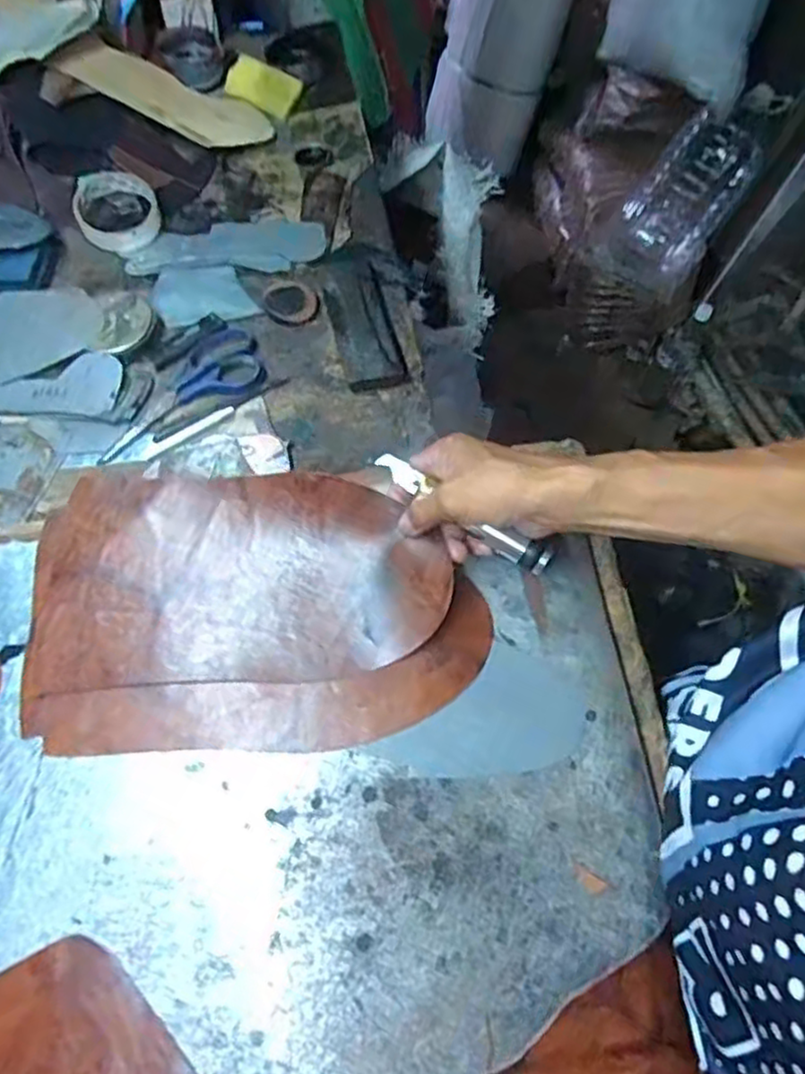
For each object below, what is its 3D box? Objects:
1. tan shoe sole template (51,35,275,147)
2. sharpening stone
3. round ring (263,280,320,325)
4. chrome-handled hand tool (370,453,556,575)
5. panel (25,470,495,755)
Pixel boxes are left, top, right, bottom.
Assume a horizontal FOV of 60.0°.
[{"bbox_3d":[-0.274,-0.517,0.817,0.234,0.019,0.098,19,63,-11],"label":"tan shoe sole template"},{"bbox_3d":[-0.037,-0.202,0.671,0.059,0.013,0.143,-12,65,-8],"label":"sharpening stone"},{"bbox_3d":[-0.112,-0.234,0.689,0.059,0.007,0.050,28,66,11],"label":"round ring"},{"bbox_3d":[0.042,-0.019,0.503,0.143,0.018,0.019,32,68,9],"label":"chrome-handled hand tool"},{"bbox_3d":[-0.113,0.044,0.519,0.333,0.043,0.212,-1,63,1],"label":"panel"}]

